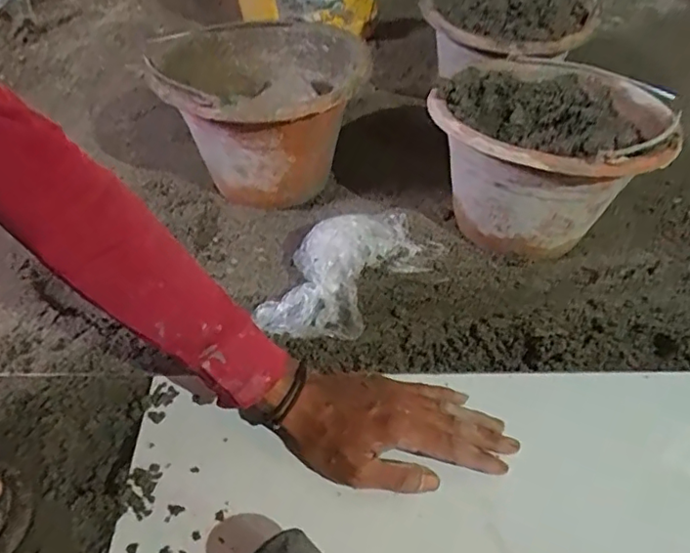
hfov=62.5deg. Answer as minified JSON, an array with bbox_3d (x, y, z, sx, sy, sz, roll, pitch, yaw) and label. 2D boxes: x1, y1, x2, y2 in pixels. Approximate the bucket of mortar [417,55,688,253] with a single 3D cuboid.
[{"bbox_3d":[0.231,-0.134,0.667,0.237,0.166,0.235,0,46,0],"label":"bucket of mortar"}]

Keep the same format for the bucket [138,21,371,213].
[{"bbox_3d":[-0.107,-0.210,0.731,0.236,0.174,0.270,-19,49,-17],"label":"bucket"}]

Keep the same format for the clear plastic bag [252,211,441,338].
[{"bbox_3d":[0.009,-0.017,0.635,0.128,0.044,0.238,30,53,26],"label":"clear plastic bag"}]

